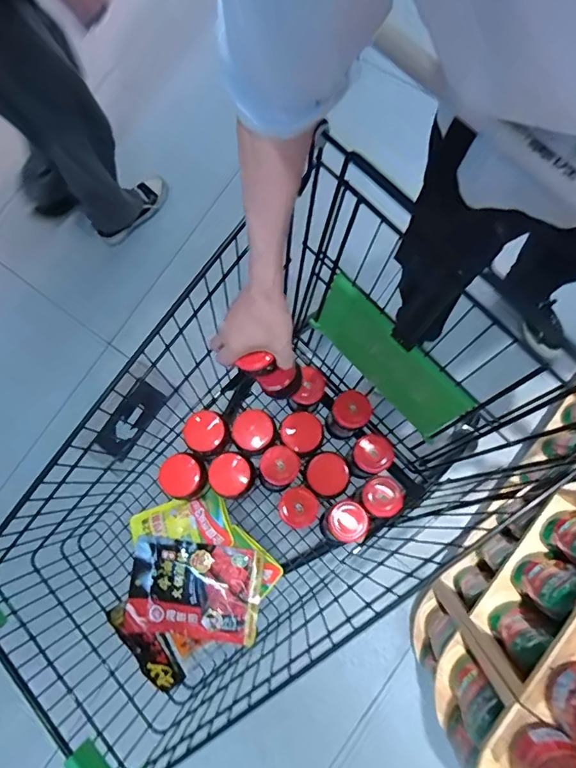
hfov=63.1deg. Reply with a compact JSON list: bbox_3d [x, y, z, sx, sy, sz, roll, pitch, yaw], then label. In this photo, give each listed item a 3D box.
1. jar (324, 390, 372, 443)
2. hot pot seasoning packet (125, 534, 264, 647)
[{"bbox_3d":[0.106,0.060,0.856,0.064,0.128,0.071,39,79,7],"label":"jar"},{"bbox_3d":[-0.164,0.362,0.823,0.228,0.040,0.160,8,77,1],"label":"hot pot seasoning packet"}]

